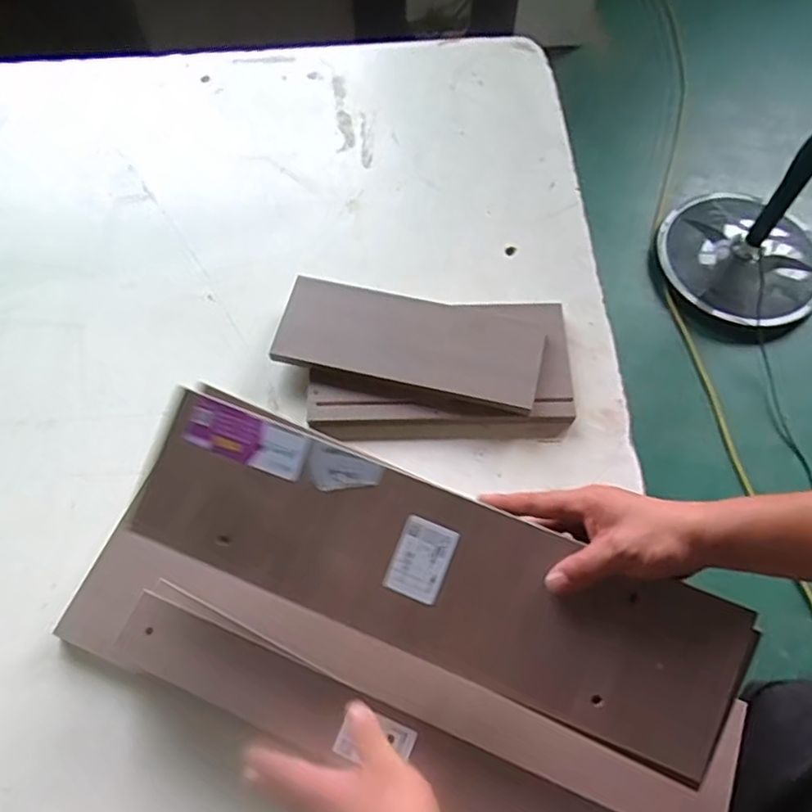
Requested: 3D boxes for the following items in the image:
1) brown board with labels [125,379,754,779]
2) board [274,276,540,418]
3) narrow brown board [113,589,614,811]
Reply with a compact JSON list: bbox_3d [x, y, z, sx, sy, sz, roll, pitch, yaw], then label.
[{"bbox_3d":[0.014,0.133,0.537,0.487,0.015,0.130,21,87,9],"label":"brown board with labels"},{"bbox_3d":[0.006,-0.080,0.773,0.303,0.024,0.120,12,64,6],"label":"board"},{"bbox_3d":[-0.014,0.289,0.561,0.521,0.019,0.057,21,65,11],"label":"narrow brown board"}]

